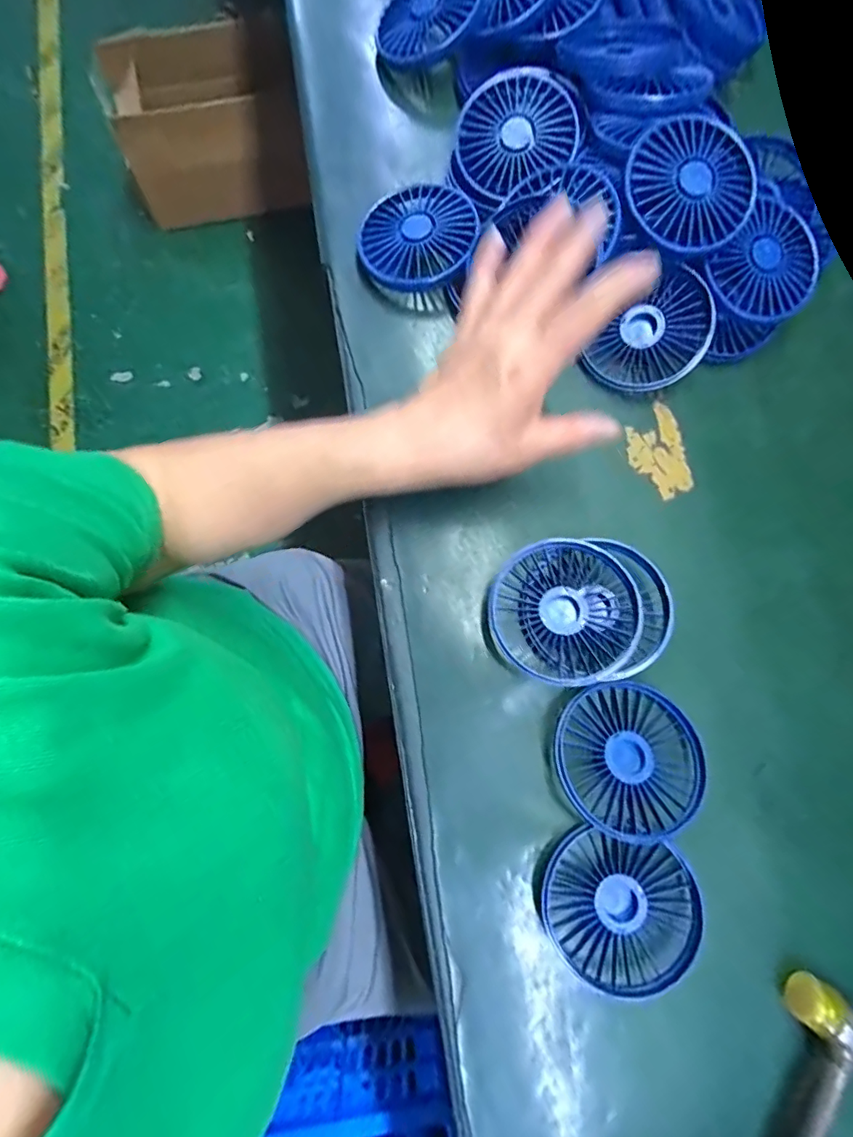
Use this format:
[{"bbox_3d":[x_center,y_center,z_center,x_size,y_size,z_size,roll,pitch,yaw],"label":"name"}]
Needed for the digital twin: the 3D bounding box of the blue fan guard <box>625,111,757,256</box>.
[{"bbox_3d":[0.173,-0.253,0.339,0.084,0.015,0.084,-2,93,-2],"label":"blue fan guard"}]

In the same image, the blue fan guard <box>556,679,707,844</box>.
[{"bbox_3d":[0.121,0.113,0.304,0.080,0.023,0.084,0,79,-1],"label":"blue fan guard"}]

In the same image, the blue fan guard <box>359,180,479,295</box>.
[{"bbox_3d":[-0.007,-0.237,0.364,0.082,0.010,0.079,-1,82,8],"label":"blue fan guard"}]

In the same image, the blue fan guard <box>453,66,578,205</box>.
[{"bbox_3d":[0.062,-0.309,0.366,0.092,0.013,0.092,0,88,9],"label":"blue fan guard"}]

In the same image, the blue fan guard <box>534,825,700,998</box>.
[{"bbox_3d":[0.109,0.195,0.290,0.084,0.020,0.076,12,79,1],"label":"blue fan guard"}]

